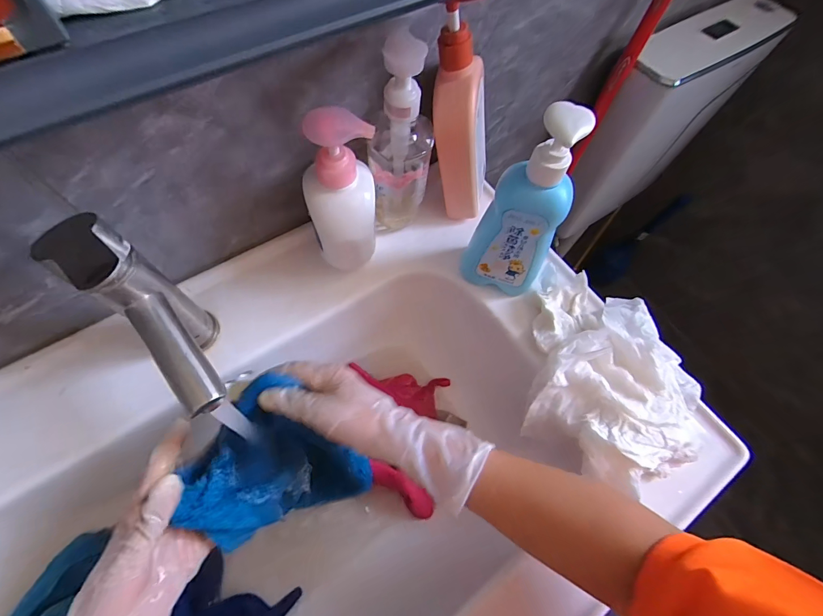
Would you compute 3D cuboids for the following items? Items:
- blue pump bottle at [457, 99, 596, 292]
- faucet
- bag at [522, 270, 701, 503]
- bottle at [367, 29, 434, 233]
[{"bbox_3d":[0.101,-0.086,0.346,0.077,0.199,0.045,18,64,5],"label":"blue pump bottle"},{"bbox_3d":[-0.187,0.024,0.292,0.045,0.176,0.138,-39,72,-20],"label":"faucet"},{"bbox_3d":[0.218,0.068,0.392,0.173,0.055,0.206,8,64,0],"label":"bag"},{"bbox_3d":[-0.013,-0.159,0.378,0.061,0.204,0.054,1,64,-3],"label":"bottle"}]

